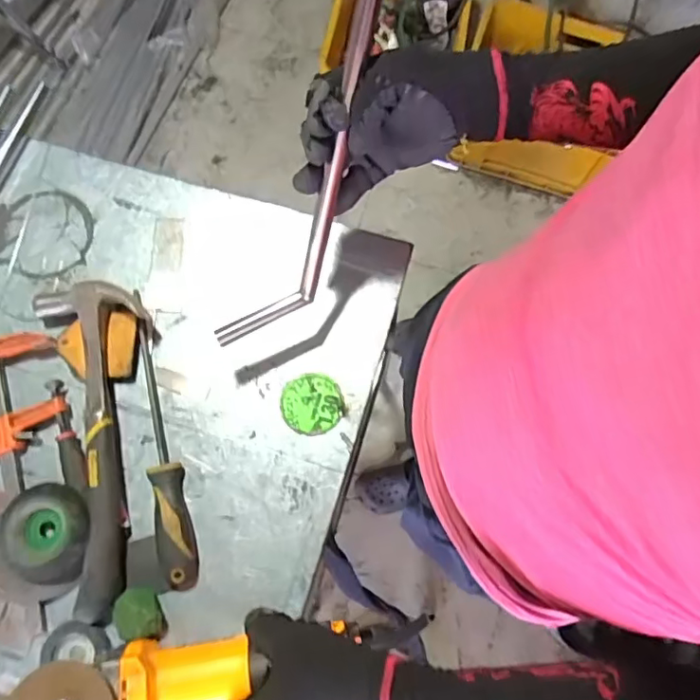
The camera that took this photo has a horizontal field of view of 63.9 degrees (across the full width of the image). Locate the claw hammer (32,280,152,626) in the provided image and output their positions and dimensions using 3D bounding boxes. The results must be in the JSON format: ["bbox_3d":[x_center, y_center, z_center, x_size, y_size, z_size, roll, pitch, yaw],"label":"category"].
[{"bbox_3d":[-0.240,0.085,0.553,0.105,0.033,0.328,-13,76,-4],"label":"claw hammer"}]

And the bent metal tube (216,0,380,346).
[{"bbox_3d":[-0.024,-0.155,0.494,0.068,0.021,0.356,19,110,-20],"label":"bent metal tube"}]

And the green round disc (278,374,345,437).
[{"bbox_3d":[-0.041,0.057,0.593,0.063,0.007,0.064,0,75,-1],"label":"green round disc"}]

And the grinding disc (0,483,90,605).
[{"bbox_3d":[-0.294,0.183,0.533,0.101,0.050,0.102,0,75,-1],"label":"grinding disc"}]

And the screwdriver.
[{"bbox_3d":[-0.189,0.085,0.569,0.039,0.031,0.296,-10,75,-3],"label":"screwdriver"}]

